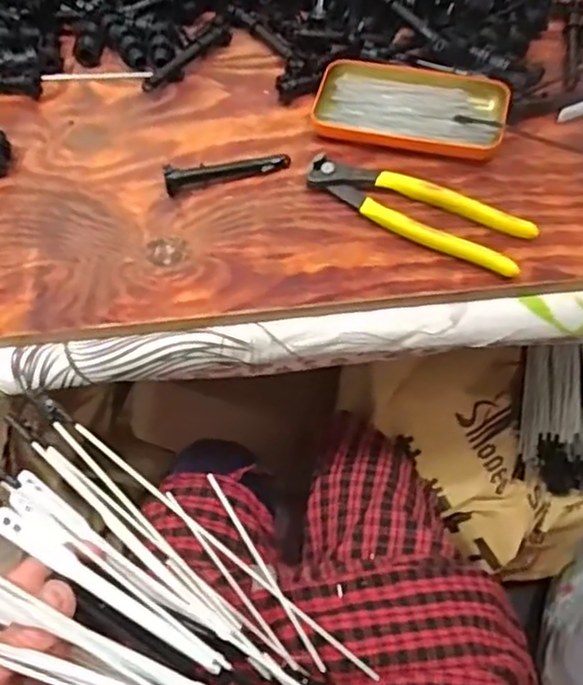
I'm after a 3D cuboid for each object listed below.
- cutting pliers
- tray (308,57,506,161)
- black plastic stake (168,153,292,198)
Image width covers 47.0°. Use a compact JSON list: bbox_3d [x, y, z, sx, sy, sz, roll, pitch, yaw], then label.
[{"bbox_3d":[0.089,-0.096,0.482,0.163,0.014,0.046,25,64,16],"label":"cutting pliers"},{"bbox_3d":[0.094,-0.188,0.527,0.144,0.013,0.074,12,61,10],"label":"tray"},{"bbox_3d":[-0.048,-0.131,0.505,0.093,0.017,0.016,-14,60,-5],"label":"black plastic stake"}]

